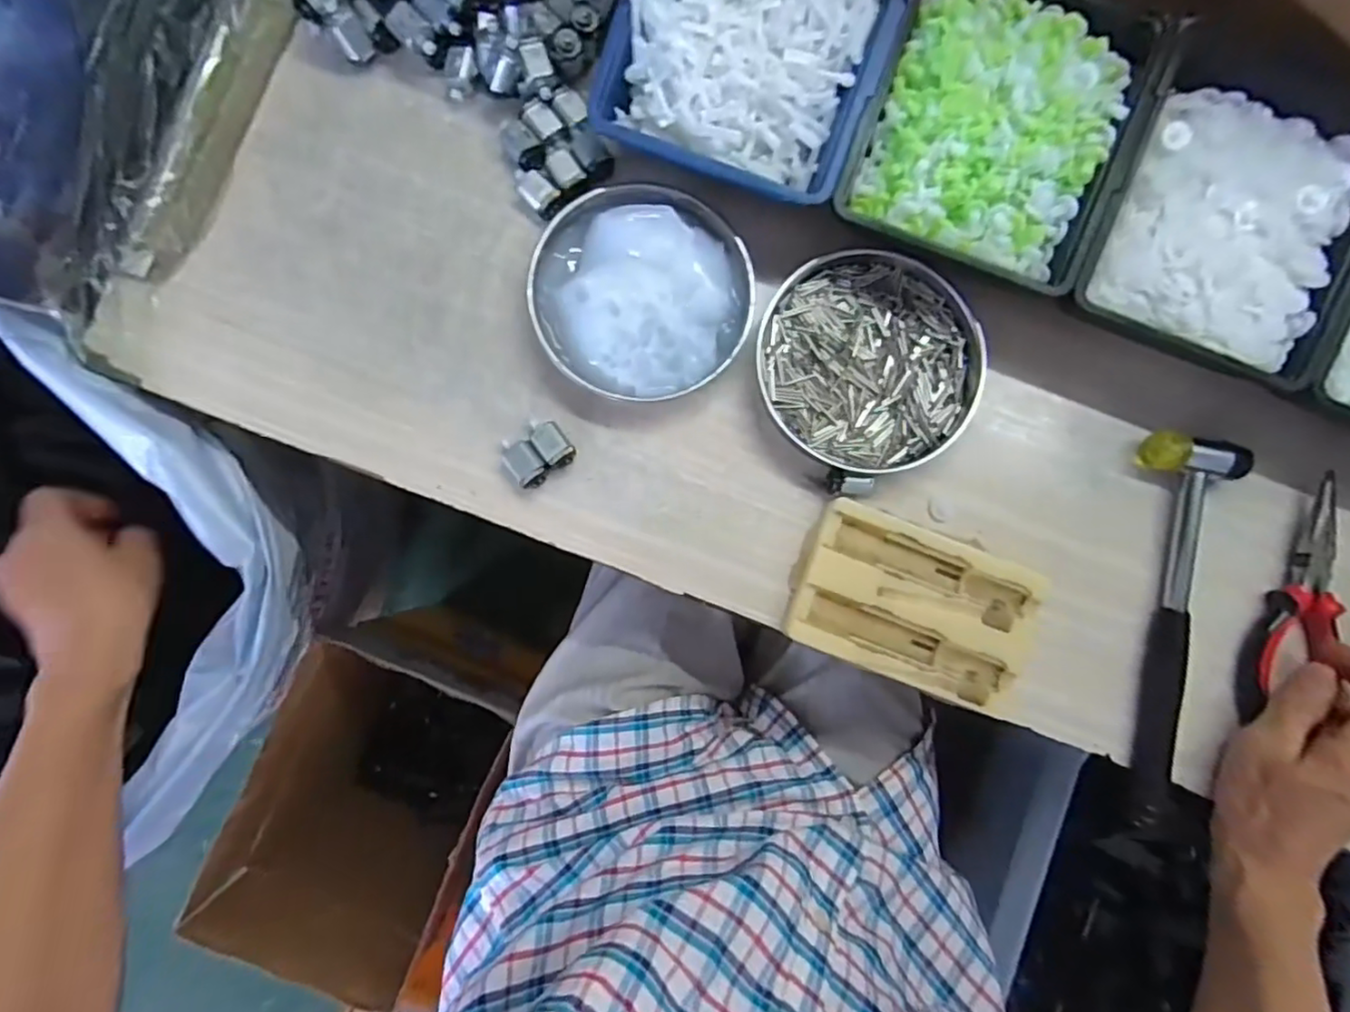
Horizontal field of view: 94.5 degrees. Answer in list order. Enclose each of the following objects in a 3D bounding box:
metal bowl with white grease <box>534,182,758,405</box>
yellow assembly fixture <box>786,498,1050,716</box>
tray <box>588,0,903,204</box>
[{"bbox_3d":[-0.019,-0.127,0.376,0.128,0.033,0.125,0,86,-3],"label":"metal bowl with white grease"},{"bbox_3d":[0.148,0.060,0.378,0.144,0.020,0.089,20,85,-2],"label":"yellow assembly fixture"},{"bbox_3d":[0.043,-0.265,0.356,0.142,0.061,0.156,20,85,-2],"label":"tray"}]

